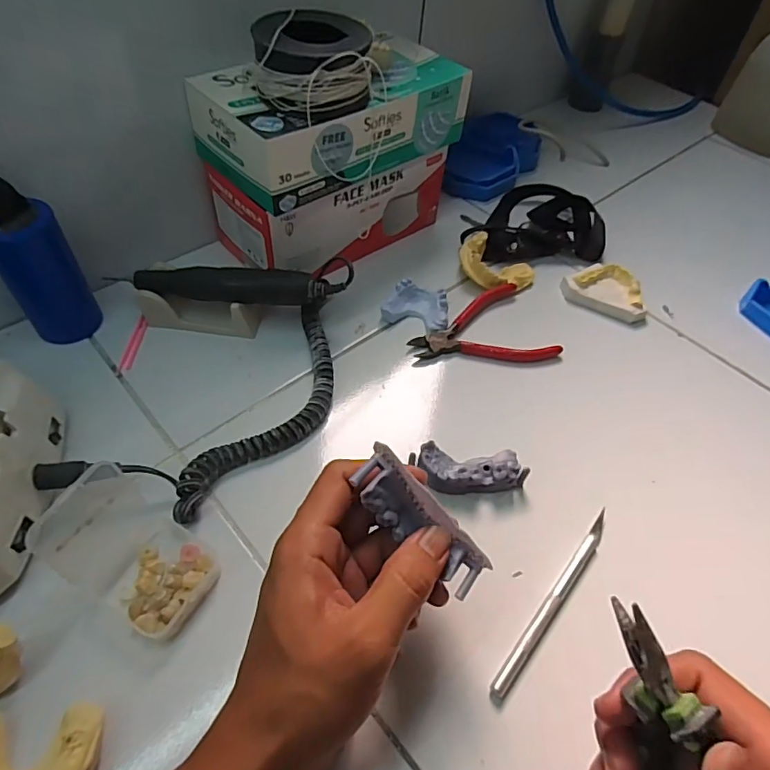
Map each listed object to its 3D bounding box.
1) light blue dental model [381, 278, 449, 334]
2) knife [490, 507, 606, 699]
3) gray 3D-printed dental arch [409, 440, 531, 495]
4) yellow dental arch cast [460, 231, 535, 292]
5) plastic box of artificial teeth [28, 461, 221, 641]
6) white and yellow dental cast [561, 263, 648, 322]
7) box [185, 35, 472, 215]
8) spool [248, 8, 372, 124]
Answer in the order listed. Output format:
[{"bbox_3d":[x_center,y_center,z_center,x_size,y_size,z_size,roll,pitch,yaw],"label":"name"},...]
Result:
[{"bbox_3d":[0.030,-0.070,0.457,0.055,0.020,0.040,18,52,9],"label":"light blue dental model"},{"bbox_3d":[0.104,0.128,0.315,0.010,0.008,0.136,36,57,22],"label":"knife"},{"bbox_3d":[0.057,0.059,0.357,0.080,0.024,0.029,2,51,-4],"label":"gray 3D-printed dental arch"},{"bbox_3d":[0.103,-0.113,0.494,0.073,0.023,0.056,27,54,15],"label":"yellow dental arch cast"},{"bbox_3d":[-0.137,0.095,0.288,0.074,0.059,0.059,29,54,17],"label":"plastic box of artificial teeth"},{"bbox_3d":[0.209,-0.092,0.491,0.076,0.024,0.046,22,53,12],"label":"white and yellow dental cast"},{"bbox_3d":[-0.040,-0.226,0.436,0.113,0.064,0.206,40,58,24],"label":"box"},{"bbox_3d":[-0.052,-0.231,0.374,0.080,0.046,0.075,-6,52,-10],"label":"spool"}]

